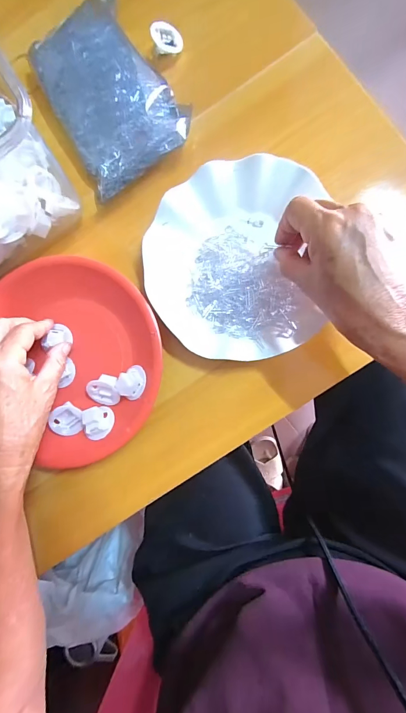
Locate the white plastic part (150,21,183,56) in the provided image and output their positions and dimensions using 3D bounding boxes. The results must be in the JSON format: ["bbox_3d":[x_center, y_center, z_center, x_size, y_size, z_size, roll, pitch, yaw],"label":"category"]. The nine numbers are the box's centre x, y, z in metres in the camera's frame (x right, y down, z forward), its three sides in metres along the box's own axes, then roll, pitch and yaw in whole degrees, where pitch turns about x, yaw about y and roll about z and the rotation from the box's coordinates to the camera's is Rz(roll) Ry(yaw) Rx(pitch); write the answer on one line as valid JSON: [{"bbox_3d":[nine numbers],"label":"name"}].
[{"bbox_3d":[-0.037,-0.323,0.352,0.032,0.012,0.030,-9,102,-15],"label":"white plastic part"}]

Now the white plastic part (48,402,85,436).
[{"bbox_3d":[-0.129,0.061,0.334,0.029,0.015,0.031,0,86,6],"label":"white plastic part"}]

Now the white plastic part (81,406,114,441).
[{"bbox_3d":[-0.099,0.063,0.331,0.030,0.015,0.030,-4,85,6],"label":"white plastic part"}]

